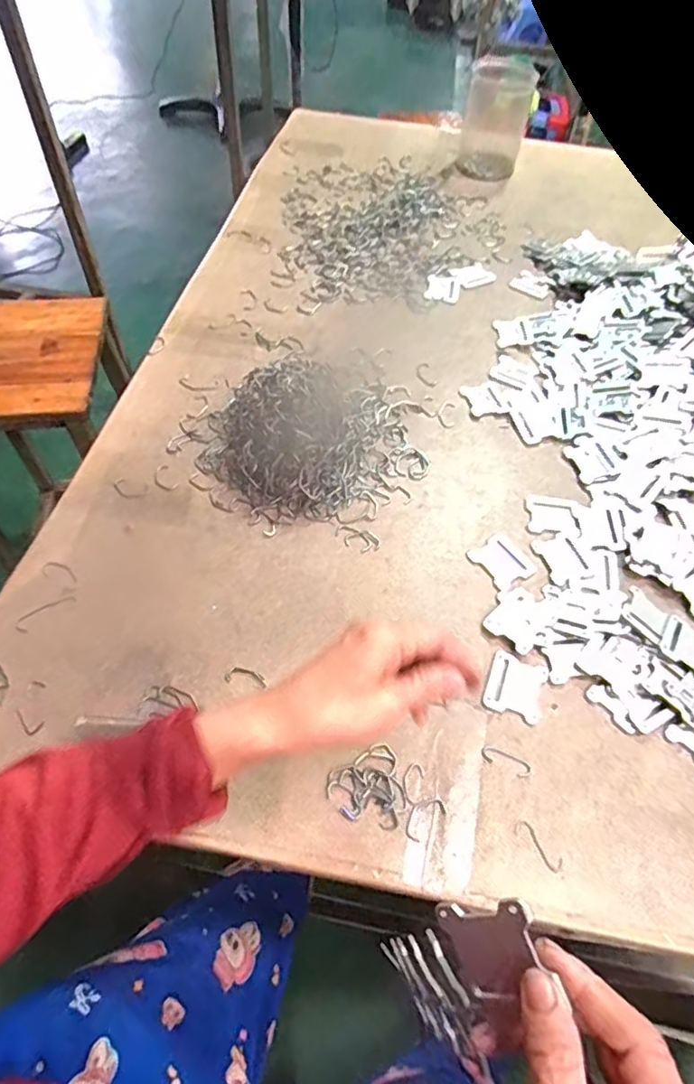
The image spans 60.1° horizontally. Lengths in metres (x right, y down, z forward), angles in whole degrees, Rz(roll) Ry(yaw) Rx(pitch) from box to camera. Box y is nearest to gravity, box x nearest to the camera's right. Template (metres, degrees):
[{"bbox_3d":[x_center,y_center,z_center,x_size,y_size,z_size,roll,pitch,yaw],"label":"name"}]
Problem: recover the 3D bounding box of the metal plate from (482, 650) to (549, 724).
[{"bbox_3d":[0.136,0.116,0.482,0.044,0.004,0.050,19,56,10],"label":"metal plate"}]

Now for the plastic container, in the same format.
[{"bbox_3d":[0.236,-0.670,0.956,0.102,0.135,0.095,11,55,4],"label":"plastic container"}]

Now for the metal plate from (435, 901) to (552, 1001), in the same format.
[{"bbox_3d":[0.061,0.170,0.249,0.004,0.046,0.036,-4,67,-45],"label":"metal plate"}]

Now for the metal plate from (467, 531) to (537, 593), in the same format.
[{"bbox_3d":[0.143,0.017,0.550,0.042,0.004,0.051,-29,61,-22],"label":"metal plate"}]

